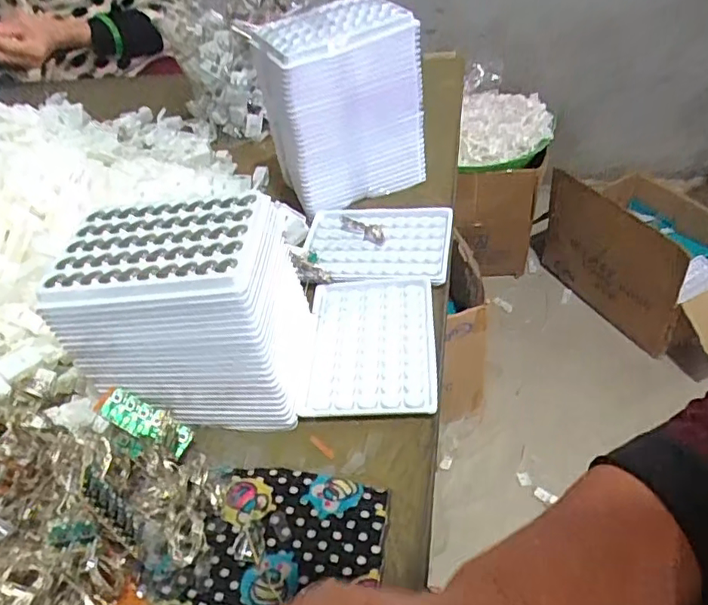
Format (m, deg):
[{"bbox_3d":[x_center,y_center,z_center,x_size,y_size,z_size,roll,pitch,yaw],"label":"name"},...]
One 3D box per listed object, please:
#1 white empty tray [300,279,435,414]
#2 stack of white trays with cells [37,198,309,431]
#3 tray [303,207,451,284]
[{"bbox_3d":[0.013,0.027,0.422,0.092,0.009,0.128,-3,44,7],"label":"white empty tray"},{"bbox_3d":[-0.101,0.004,0.378,0.147,0.116,0.094,-1,43,8],"label":"stack of white trays with cells"},{"bbox_3d":[0.019,-0.054,0.504,0.129,0.015,0.094,1,45,12],"label":"tray"}]

